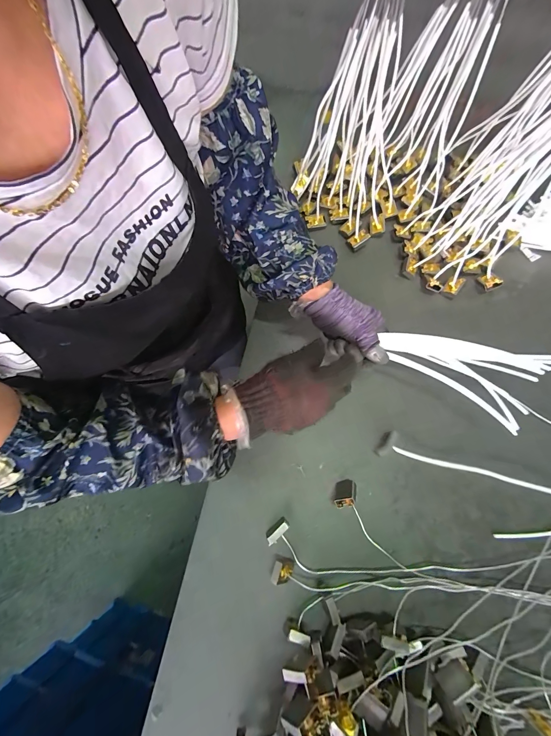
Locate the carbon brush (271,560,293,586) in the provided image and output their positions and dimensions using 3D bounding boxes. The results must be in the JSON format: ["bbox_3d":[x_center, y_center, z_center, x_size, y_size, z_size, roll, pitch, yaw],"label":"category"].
[{"bbox_3d":[0.008,0.269,0.396,0.025,0.025,0.025,23,73,9],"label":"carbon brush"}]

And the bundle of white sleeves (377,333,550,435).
[{"bbox_3d":[0.233,0.008,0.397,0.191,0.024,0.098,19,116,20],"label":"bundle of white sleeves"}]

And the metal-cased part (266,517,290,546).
[{"bbox_3d":[0.002,0.224,0.414,0.036,0.026,0.015,-44,76,-12],"label":"metal-cased part"}]

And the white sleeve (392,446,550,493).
[{"bbox_3d":[0.295,0.149,0.432,0.237,0.004,0.009,14,105,3],"label":"white sleeve"}]

